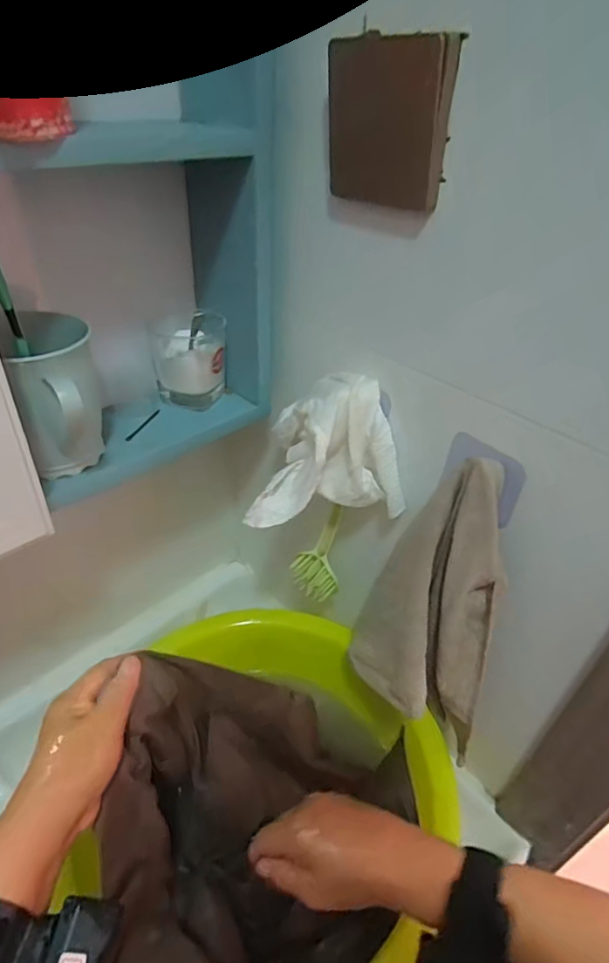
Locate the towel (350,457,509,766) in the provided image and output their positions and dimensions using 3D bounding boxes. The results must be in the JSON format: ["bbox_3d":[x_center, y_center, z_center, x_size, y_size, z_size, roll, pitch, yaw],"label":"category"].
[{"bbox_3d":[0.097,0.103,0.418,0.108,0.248,0.086,7,38,4],"label":"towel"}]

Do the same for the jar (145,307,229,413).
[{"bbox_3d":[-0.103,-0.104,0.470,0.067,0.079,0.059,-6,39,-12],"label":"jar"}]

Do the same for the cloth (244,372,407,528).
[{"bbox_3d":[0.018,-0.035,0.438,0.127,0.100,0.095,0,38,-4],"label":"cloth"}]

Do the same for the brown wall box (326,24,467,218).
[{"bbox_3d":[0.050,-0.220,0.322,0.020,0.084,0.086,-24,46,-31],"label":"brown wall box"}]

